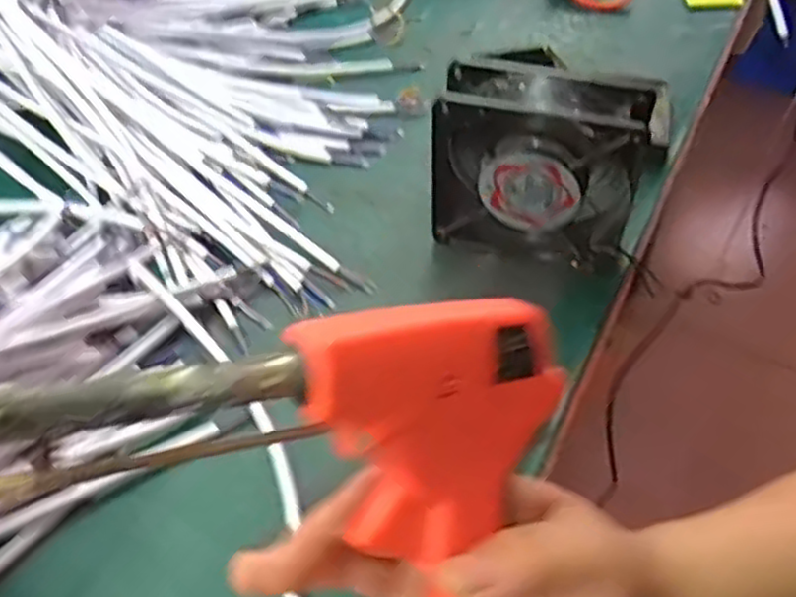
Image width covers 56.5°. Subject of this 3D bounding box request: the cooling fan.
[{"bbox_3d":[0.084,-0.079,0.452,0.124,0.121,0.050,12,53,11],"label":"cooling fan"}]

